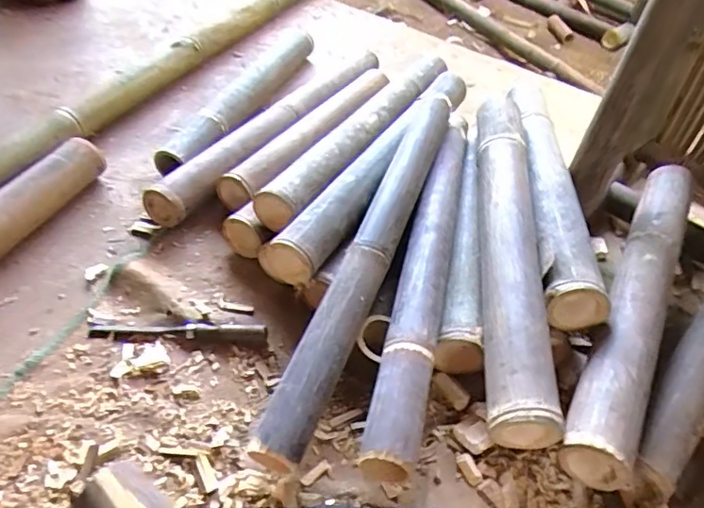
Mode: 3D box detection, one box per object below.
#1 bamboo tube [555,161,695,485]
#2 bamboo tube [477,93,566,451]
[{"bbox_3d":[0.402,0.049,0.739,0.072,0.054,0.585,26,49,18],"label":"bamboo tube"},{"bbox_3d":[0.229,-0.030,0.777,0.081,0.087,0.606,8,46,1],"label":"bamboo tube"}]

